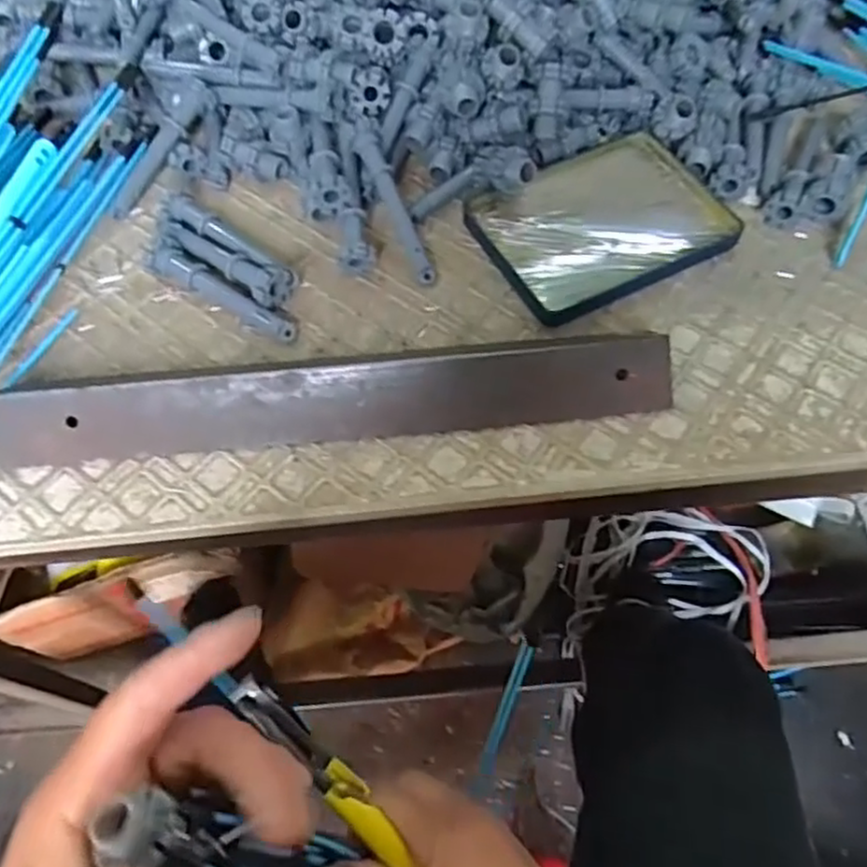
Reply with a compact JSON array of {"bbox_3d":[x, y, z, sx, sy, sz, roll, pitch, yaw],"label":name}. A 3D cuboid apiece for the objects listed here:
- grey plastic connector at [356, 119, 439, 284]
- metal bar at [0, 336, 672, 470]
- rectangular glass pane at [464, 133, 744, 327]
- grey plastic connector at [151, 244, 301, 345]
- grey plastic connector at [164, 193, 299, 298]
[{"bbox_3d":[-0.021,-0.125,0.378,0.015,0.013,0.094,-21,83,-10],"label":"grey plastic connector"},{"bbox_3d":[-0.047,-0.025,0.328,0.309,0.030,0.048,-5,62,-2],"label":"metal bar"},{"bbox_3d":[0.092,-0.119,0.384,0.130,0.010,0.098,-27,64,-13],"label":"rectangular glass pane"},{"bbox_3d":[-0.111,-0.074,0.365,0.091,0.015,0.017,27,65,15],"label":"grey plastic connector"},{"bbox_3d":[-0.111,-0.106,0.381,0.092,0.018,0.015,33,67,17],"label":"grey plastic connector"}]

